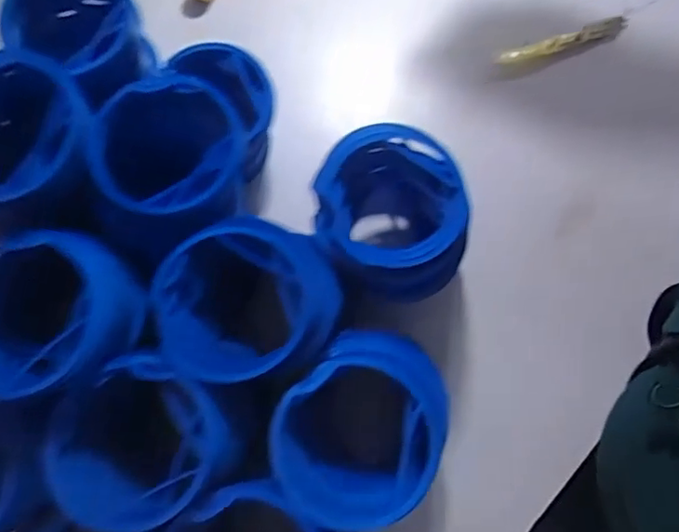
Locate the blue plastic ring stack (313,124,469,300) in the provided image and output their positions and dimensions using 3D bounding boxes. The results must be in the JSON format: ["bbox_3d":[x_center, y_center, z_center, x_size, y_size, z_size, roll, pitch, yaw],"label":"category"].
[{"bbox_3d":[0.035,-0.027,0.441,0.103,0.112,0.109,-3,74,-1],"label":"blue plastic ring stack"}]

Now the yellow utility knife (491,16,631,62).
[{"bbox_3d":[0.203,-0.205,0.540,0.127,0.008,0.020,-16,75,-5],"label":"yellow utility knife"}]

